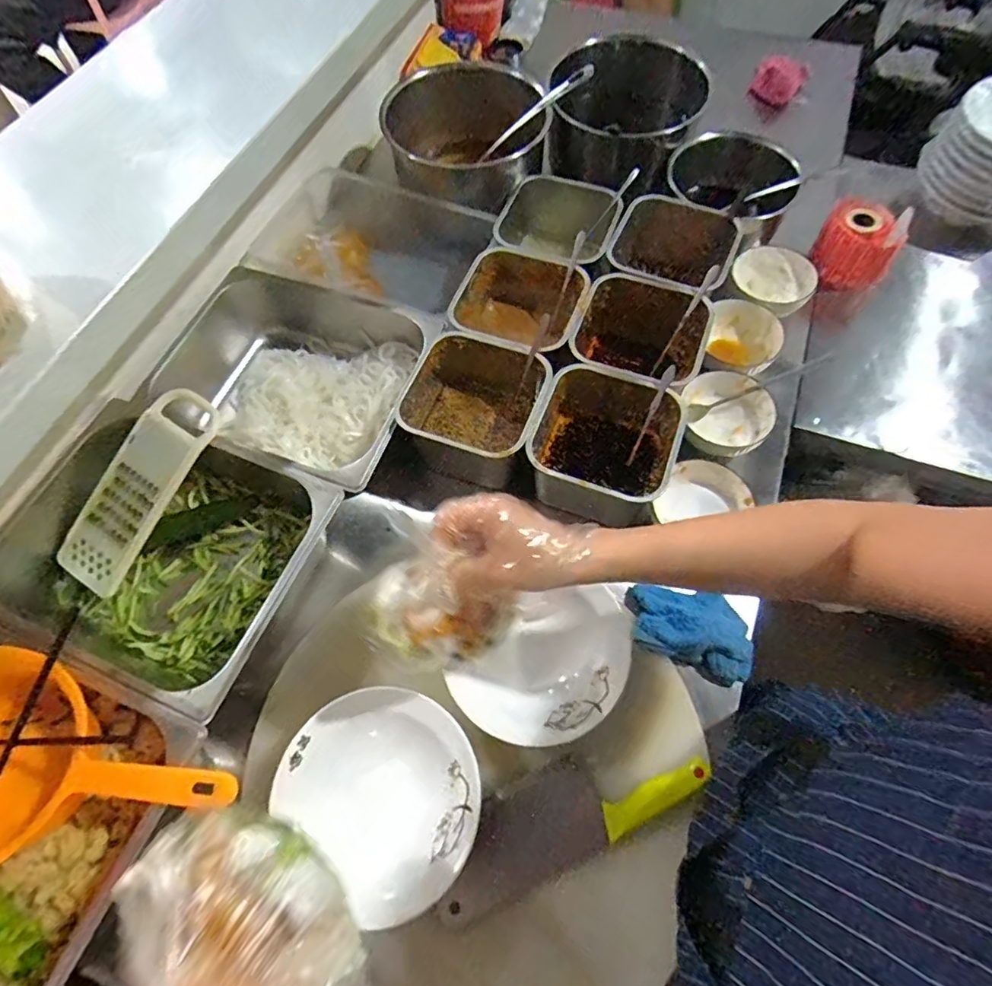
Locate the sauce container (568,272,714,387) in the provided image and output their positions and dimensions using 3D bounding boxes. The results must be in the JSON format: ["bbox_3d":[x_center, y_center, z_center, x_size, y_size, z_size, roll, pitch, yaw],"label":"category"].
[{"bbox_3d":[0.185,-0.186,0.729,0.160,0.109,0.158,20,66,11],"label":"sauce container"}]

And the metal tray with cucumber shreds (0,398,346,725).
[{"bbox_3d":[-0.376,0.065,0.626,0.355,0.098,0.268,23,67,12],"label":"metal tray with cucumber shreds"}]

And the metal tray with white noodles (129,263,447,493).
[{"bbox_3d":[-0.261,-0.144,0.726,0.334,0.095,0.269,17,66,10],"label":"metal tray with white noodles"}]

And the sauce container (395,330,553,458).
[{"bbox_3d":[-0.023,-0.104,0.676,0.158,0.083,0.159,18,66,10],"label":"sauce container"}]

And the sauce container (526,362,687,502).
[{"bbox_3d":[0.126,-0.055,0.655,0.163,0.095,0.158,19,66,11],"label":"sauce container"}]

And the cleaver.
[{"bbox_3d":[0.067,0.307,0.526,0.268,0.033,0.085,-24,66,-10],"label":"cleaver"}]

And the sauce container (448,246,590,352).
[{"bbox_3d":[0.032,-0.232,0.756,0.164,0.105,0.159,14,65,8],"label":"sauce container"}]

